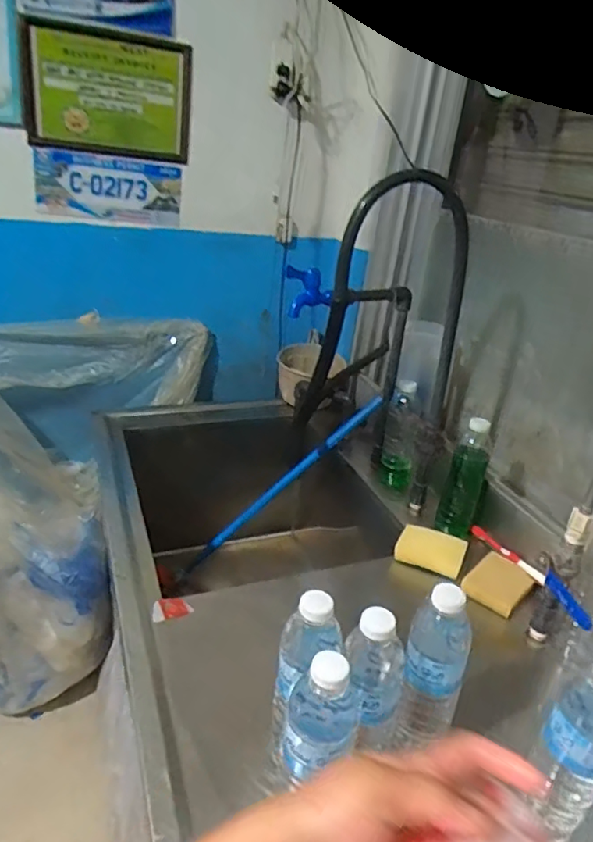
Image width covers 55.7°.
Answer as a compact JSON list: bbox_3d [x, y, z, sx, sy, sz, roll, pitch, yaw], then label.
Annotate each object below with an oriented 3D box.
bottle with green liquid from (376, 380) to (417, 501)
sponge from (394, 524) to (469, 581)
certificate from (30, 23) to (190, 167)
[{"bbox_3d":[0.200,0.037,1.071,0.067,0.222,0.058,10,26,5],"label":"bottle with green liquid"},{"bbox_3d":[0.216,0.206,0.899,0.103,0.022,0.088,19,29,23],"label":"sponge"},{"bbox_3d":[-0.393,-0.683,1.188,0.323,0.221,0.025,-2,35,-18],"label":"certificate"}]

